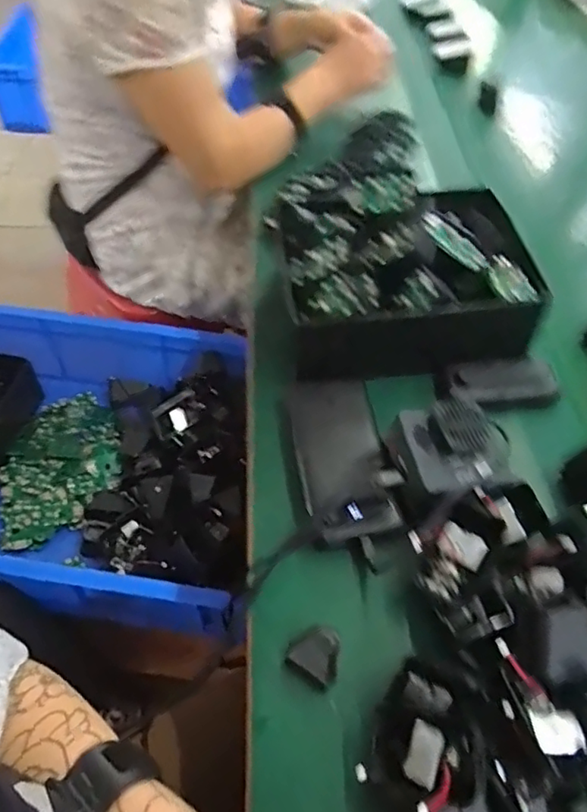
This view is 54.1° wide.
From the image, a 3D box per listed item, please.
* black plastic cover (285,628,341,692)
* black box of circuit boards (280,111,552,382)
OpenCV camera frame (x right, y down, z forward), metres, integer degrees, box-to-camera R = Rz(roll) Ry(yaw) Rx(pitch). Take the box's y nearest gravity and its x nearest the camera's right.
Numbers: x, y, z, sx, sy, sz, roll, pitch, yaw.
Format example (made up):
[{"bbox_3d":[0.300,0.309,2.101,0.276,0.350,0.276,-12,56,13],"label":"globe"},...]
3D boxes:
[{"bbox_3d":[0.017,0.172,0.398,0.035,0.007,0.036,34,58,21],"label":"black plastic cover"},{"bbox_3d":[0.108,-0.133,0.568,0.233,0.103,0.196,-3,52,-5],"label":"black box of circuit boards"}]

